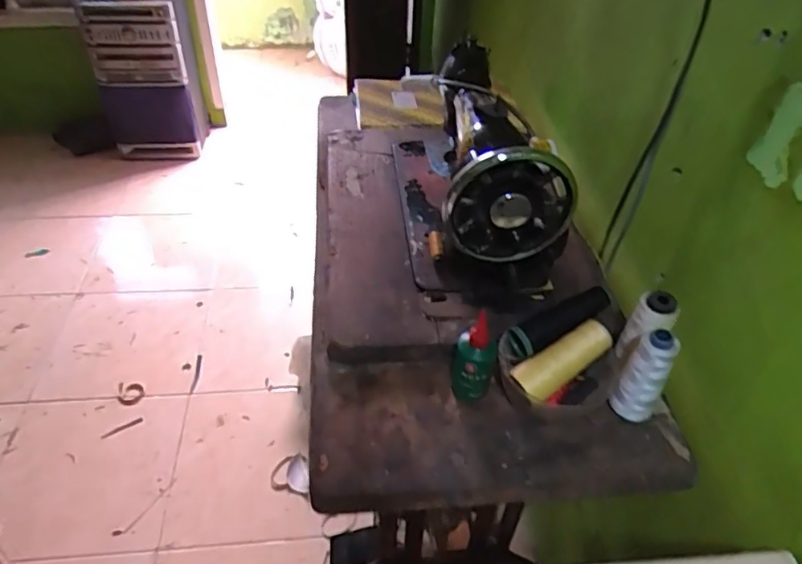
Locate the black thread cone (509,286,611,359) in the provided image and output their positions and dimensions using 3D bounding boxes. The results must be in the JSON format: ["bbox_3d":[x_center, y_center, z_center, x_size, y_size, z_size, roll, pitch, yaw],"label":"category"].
[{"bbox_3d":[0.174,0.042,0.631,0.118,0.039,0.032,-29,46,-6],"label":"black thread cone"}]

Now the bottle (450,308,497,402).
[{"bbox_3d":[0.076,0.080,0.616,0.048,0.104,0.043,12,45,12],"label":"bottle"}]

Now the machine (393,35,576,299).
[{"bbox_3d":[0.092,-0.171,0.784,0.174,0.203,0.383,-4,43,-4],"label":"machine"}]

